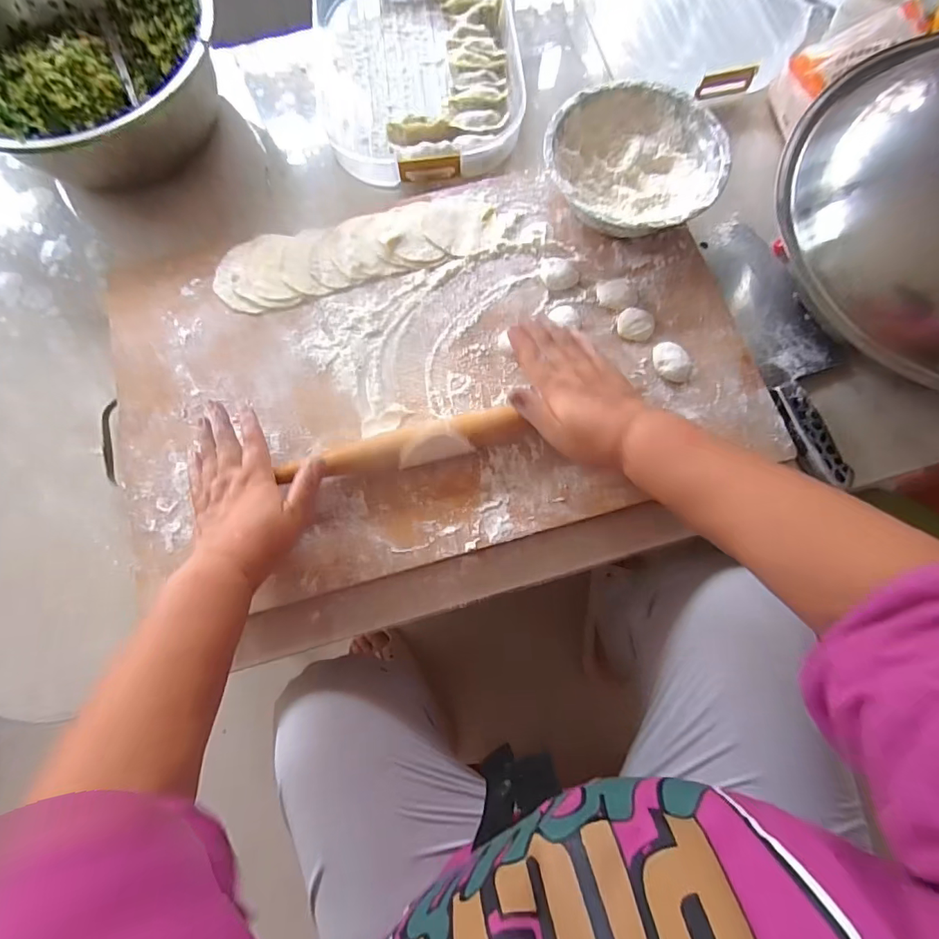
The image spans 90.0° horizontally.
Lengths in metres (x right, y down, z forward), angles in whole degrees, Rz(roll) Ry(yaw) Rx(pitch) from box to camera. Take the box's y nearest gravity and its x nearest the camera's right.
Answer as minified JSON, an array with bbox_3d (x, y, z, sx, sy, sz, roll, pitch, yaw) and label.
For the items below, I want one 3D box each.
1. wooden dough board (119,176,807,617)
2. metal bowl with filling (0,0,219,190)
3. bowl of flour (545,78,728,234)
[{"bbox_3d":[-0.036,-0.097,0.437,0.557,0.031,0.349,-15,75,-4],"label":"wooden dough board"},{"bbox_3d":[-0.392,-0.413,0.492,0.268,0.103,0.245,0,76,1],"label":"metal bowl with filling"},{"bbox_3d":[0.154,-0.285,0.457,0.161,0.064,0.151,0,76,1],"label":"bowl of flour"}]

